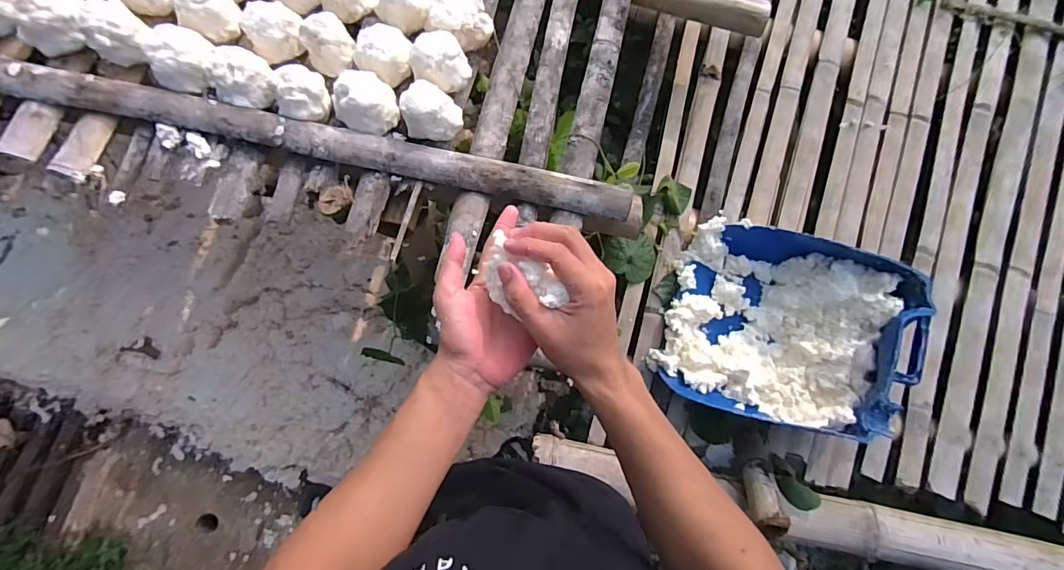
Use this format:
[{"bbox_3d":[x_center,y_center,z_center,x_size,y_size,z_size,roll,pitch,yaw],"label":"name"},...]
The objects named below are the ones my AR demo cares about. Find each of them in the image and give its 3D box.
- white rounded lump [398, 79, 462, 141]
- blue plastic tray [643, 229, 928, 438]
[{"bbox_3d":[-0.132,-0.227,0.629,0.074,0.056,0.068,-14,82,-8],"label":"white rounded lump"},{"bbox_3d":[0.401,0.068,0.765,0.325,0.128,0.298,19,79,-2],"label":"blue plastic tray"}]

